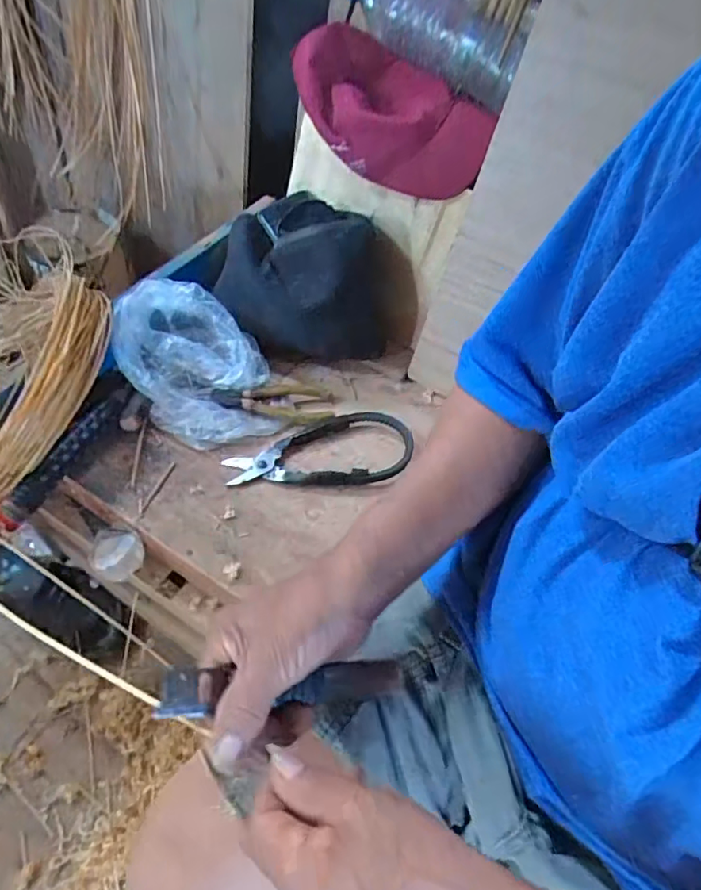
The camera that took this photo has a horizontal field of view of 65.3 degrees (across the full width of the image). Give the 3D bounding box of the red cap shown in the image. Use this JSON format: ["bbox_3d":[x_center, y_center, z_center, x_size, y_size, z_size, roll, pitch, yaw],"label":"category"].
[{"bbox_3d":[0.051,-0.397,0.663,0.247,0.108,0.138,17,55,6],"label":"red cap"}]

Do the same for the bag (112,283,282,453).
[{"bbox_3d":[-0.181,-0.095,0.642,0.163,0.103,0.169,-16,58,-17],"label":"bag"}]

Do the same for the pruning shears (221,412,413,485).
[{"bbox_3d":[-0.032,0.008,0.648,0.221,0.023,0.094,-3,55,-8],"label":"pruning shears"}]

